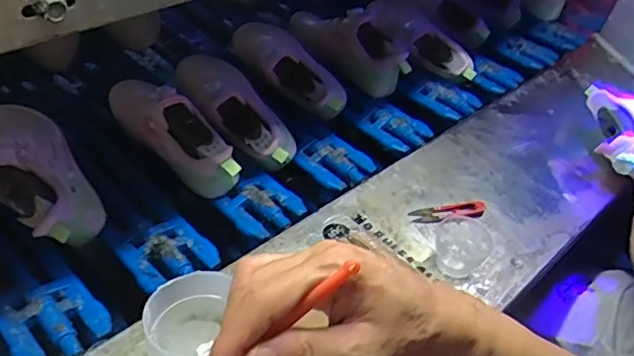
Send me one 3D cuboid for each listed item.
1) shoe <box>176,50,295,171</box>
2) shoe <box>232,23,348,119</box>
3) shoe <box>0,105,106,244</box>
[{"bbox_3d":[-0.120,-0.100,0.822,0.101,0.095,0.253,-20,44,-28],"label":"shoe"},{"bbox_3d":[-0.055,-0.175,0.915,0.093,0.086,0.262,-26,47,-33],"label":"shoe"},{"bbox_3d":[-0.350,-0.006,0.685,0.113,0.098,0.256,-23,46,-30],"label":"shoe"}]

